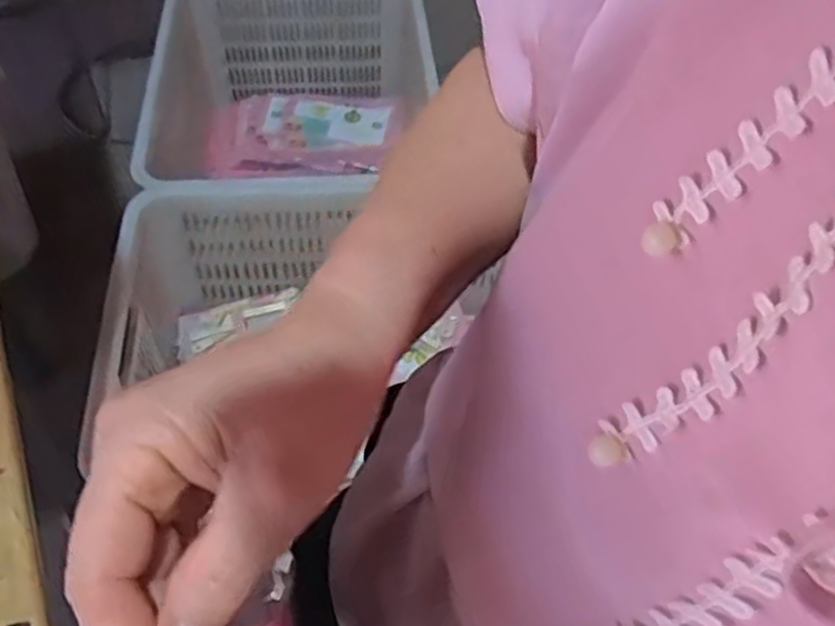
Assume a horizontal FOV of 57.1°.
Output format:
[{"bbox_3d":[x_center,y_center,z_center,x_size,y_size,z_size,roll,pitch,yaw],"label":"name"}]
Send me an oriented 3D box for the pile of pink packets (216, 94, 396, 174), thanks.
[{"bbox_3d":[-0.221,-0.363,1.556,0.377,0.080,0.178,-6,52,-8],"label":"pile of pink packets"}]

